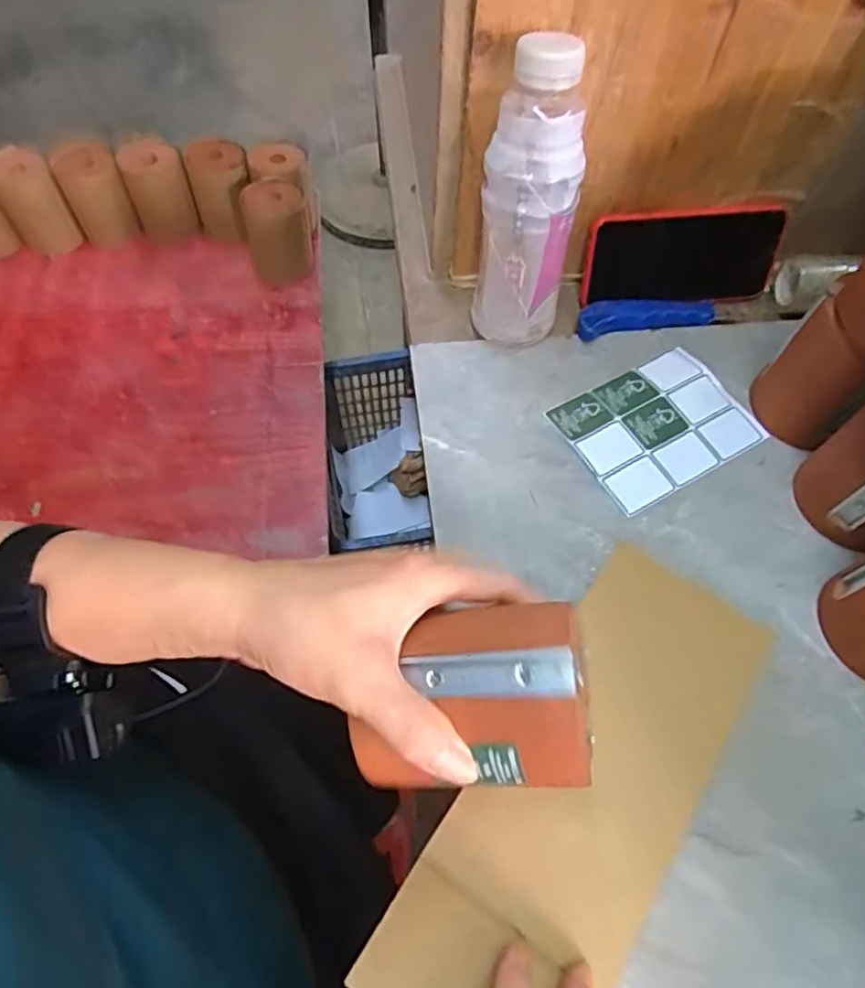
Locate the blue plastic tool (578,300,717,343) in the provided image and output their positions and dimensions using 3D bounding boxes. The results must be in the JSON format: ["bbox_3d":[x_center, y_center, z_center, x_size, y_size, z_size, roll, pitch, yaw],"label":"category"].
[{"bbox_3d":[0.179,-0.149,0.507,0.120,0.014,0.026,-8,62,-5],"label":"blue plastic tool"}]

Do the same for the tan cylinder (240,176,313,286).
[{"bbox_3d":[-0.215,-0.366,0.852,0.085,0.112,0.086,-15,63,-9],"label":"tan cylinder"}]

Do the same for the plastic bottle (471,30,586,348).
[{"bbox_3d":[0.066,-0.195,0.424,0.064,0.187,0.066,3,62,0],"label":"plastic bottle"}]

